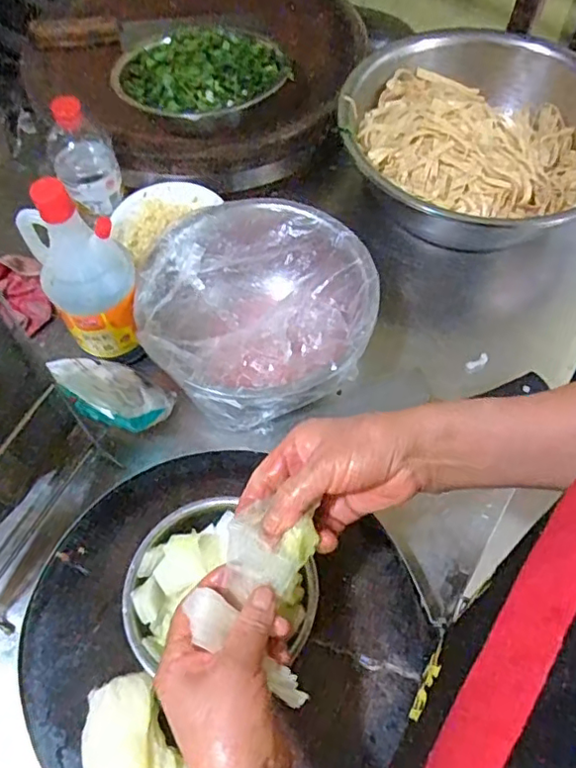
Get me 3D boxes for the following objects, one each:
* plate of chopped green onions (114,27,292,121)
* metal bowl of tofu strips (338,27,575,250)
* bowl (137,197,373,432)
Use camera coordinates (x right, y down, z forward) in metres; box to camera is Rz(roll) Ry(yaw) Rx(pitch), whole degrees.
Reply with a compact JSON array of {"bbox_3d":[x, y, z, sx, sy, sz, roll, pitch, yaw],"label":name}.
[{"bbox_3d":[-0.102,-0.375,0.719,0.202,0.032,0.153,3,60,2],"label":"plate of chopped green onions"},{"bbox_3d":[0.243,-0.293,0.728,0.343,0.092,0.325,0,60,0],"label":"metal bowl of tofu strips"},{"bbox_3d":[-0.030,-0.078,0.617,0.224,0.084,0.229,0,60,0],"label":"bowl"}]

